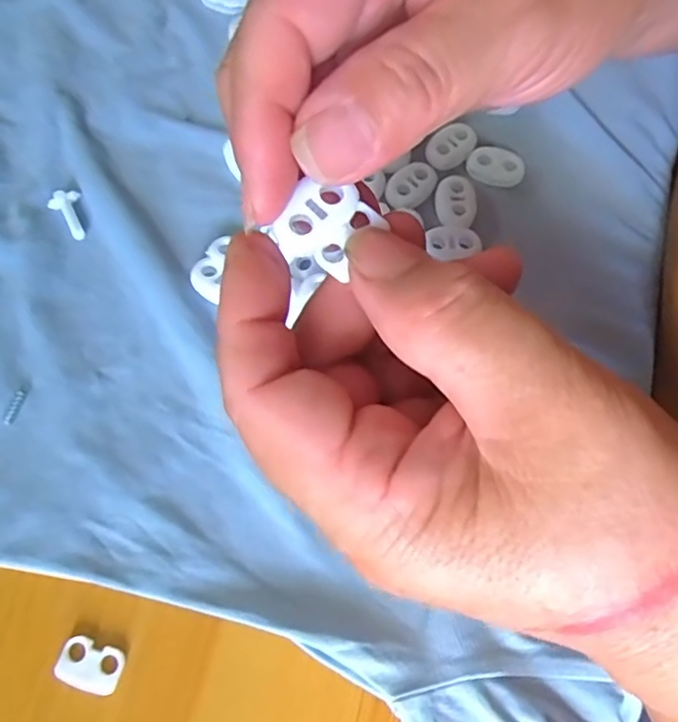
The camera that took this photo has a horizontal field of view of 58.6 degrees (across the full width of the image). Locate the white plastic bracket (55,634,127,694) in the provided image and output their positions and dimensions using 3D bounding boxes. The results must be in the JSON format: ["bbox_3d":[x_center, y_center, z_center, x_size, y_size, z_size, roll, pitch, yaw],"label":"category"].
[{"bbox_3d":[-0.072,0.088,0.174,0.018,0.004,0.012,20,71,5],"label":"white plastic bracket"}]

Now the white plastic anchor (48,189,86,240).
[{"bbox_3d":[-0.099,-0.055,0.222,0.011,0.004,0.019,-29,74,-11],"label":"white plastic anchor"}]

